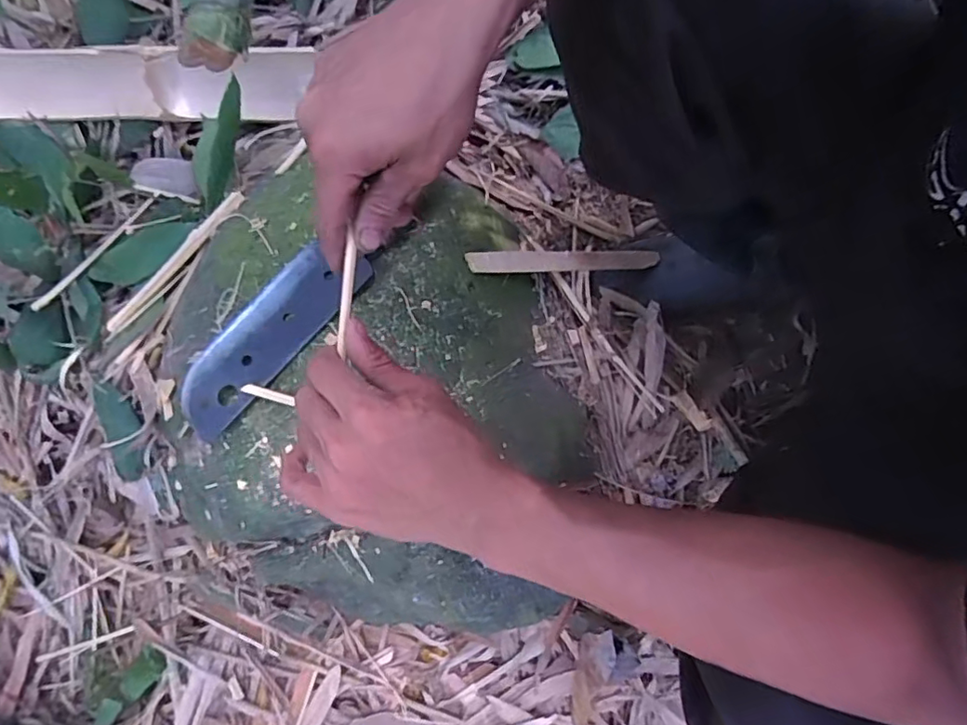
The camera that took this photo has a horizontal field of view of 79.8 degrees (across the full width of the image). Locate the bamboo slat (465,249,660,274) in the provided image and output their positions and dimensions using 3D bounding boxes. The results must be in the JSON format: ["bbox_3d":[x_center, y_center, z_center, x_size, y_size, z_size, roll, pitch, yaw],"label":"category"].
[{"bbox_3d":[0.092,-0.108,0.610,0.234,0.008,0.022,-7,108,-26],"label":"bamboo slat"}]

